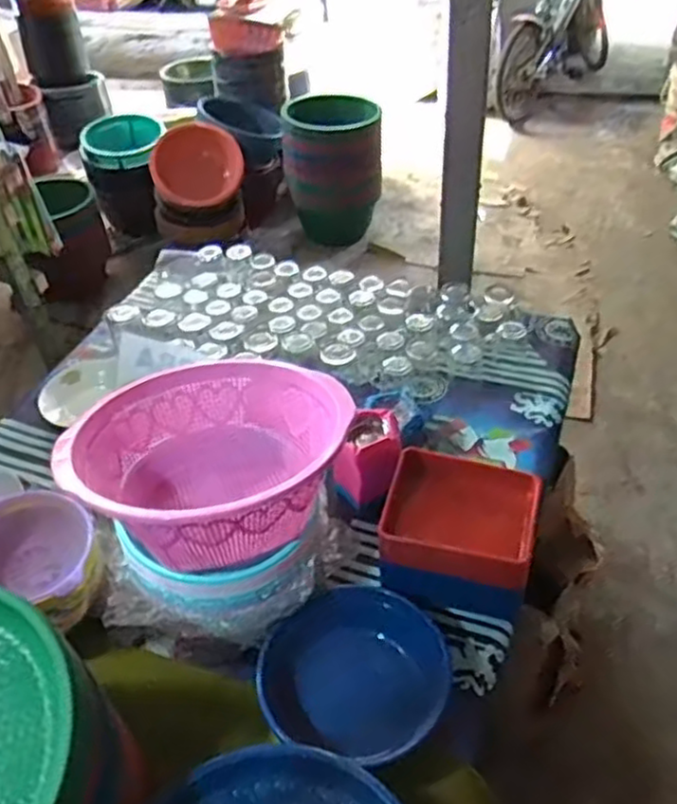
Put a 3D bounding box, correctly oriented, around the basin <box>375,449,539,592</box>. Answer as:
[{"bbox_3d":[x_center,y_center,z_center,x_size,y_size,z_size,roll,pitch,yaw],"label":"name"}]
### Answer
[{"bbox_3d":[0.183,0.174,1.102,0.222,0.100,0.153,8,45,12],"label":"basin"}]

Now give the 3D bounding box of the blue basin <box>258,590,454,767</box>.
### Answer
[{"bbox_3d":[0.027,0.401,1.028,0.272,0.095,0.249,-10,87,-11],"label":"blue basin"}]

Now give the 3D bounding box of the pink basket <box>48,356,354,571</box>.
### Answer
[{"bbox_3d":[-0.178,0.105,1.047,0.349,0.231,0.346,-2,43,2],"label":"pink basket"}]

